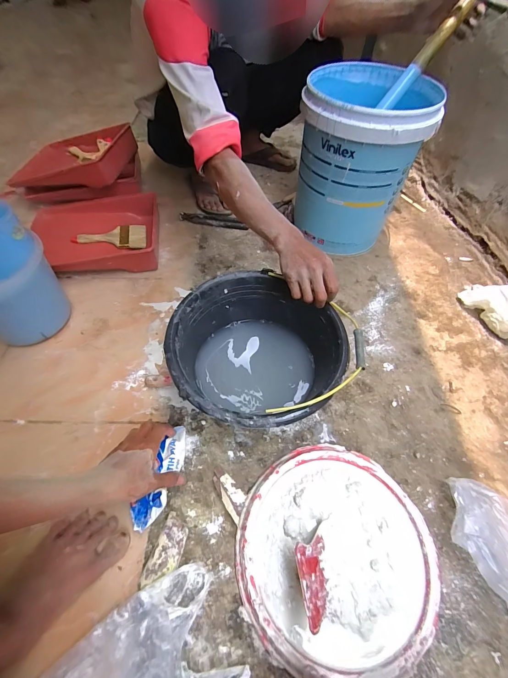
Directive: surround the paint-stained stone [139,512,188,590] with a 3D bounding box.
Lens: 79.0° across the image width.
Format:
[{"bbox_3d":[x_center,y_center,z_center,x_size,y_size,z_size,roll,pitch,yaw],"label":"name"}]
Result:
[{"bbox_3d":[-0.134,0.329,0.477,0.042,0.034,0.095,16,57,9],"label":"paint-stained stone"}]

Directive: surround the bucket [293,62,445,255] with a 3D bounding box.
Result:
[{"bbox_3d":[0.262,-0.441,0.813,0.281,0.364,0.280,13,57,10],"label":"bucket"}]

